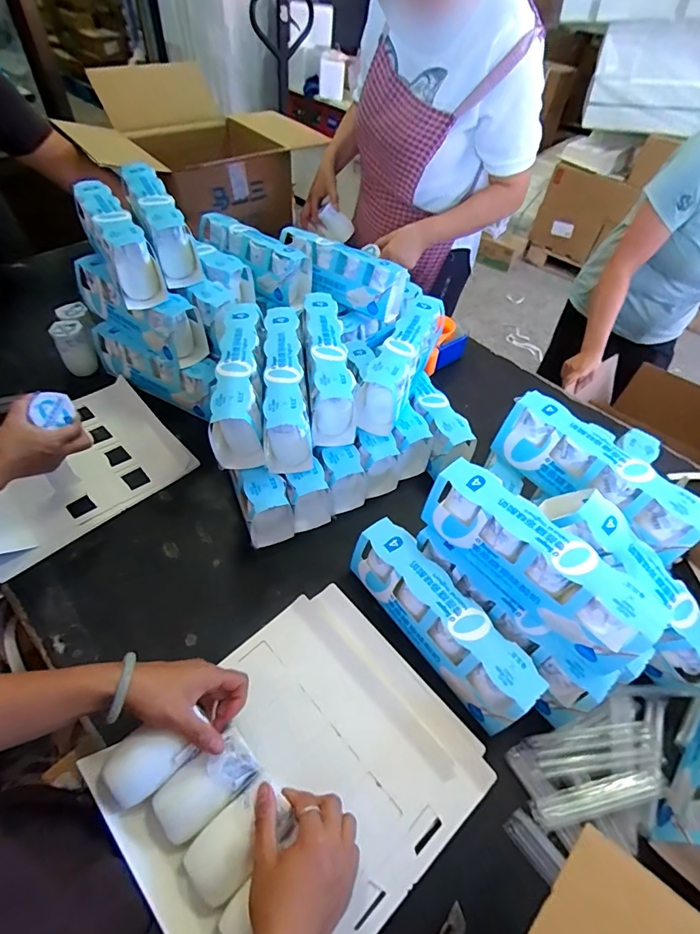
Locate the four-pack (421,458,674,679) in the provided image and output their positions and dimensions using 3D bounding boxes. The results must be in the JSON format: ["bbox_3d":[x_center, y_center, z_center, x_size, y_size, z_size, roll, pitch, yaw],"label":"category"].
[{"bbox_3d":[0.212,0.112,0.532,0.061,0.103,0.268,-34,62,-28],"label":"four-pack"}]

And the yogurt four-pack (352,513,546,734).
[{"bbox_3d":[0.111,0.189,0.567,0.068,0.074,0.266,-31,60,-26],"label":"yogurt four-pack"}]

